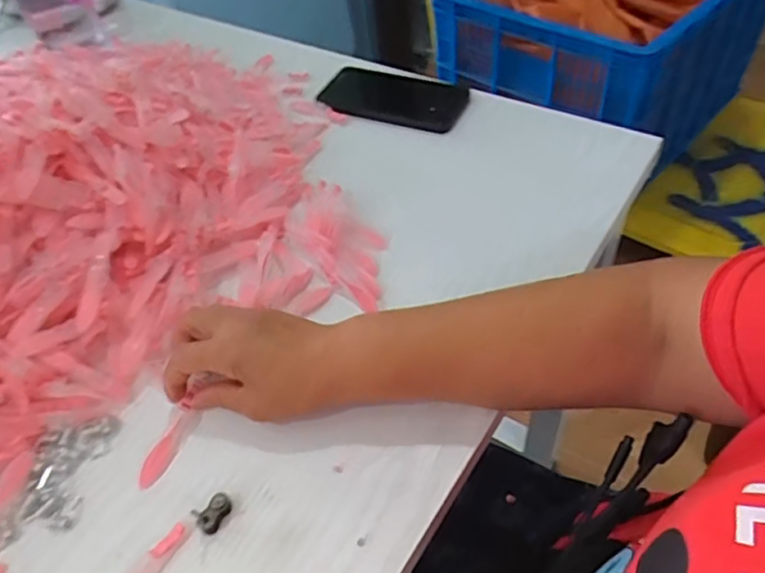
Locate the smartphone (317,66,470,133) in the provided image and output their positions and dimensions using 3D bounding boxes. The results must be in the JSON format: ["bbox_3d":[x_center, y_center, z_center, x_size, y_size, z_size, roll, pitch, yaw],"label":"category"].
[{"bbox_3d":[0.012,-0.208,0.648,0.160,0.010,0.077,19,61,21],"label":"smartphone"}]

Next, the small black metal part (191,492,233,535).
[{"bbox_3d":[-0.104,0.135,0.361,0.011,0.024,0.025,15,52,20],"label":"small black metal part"}]

